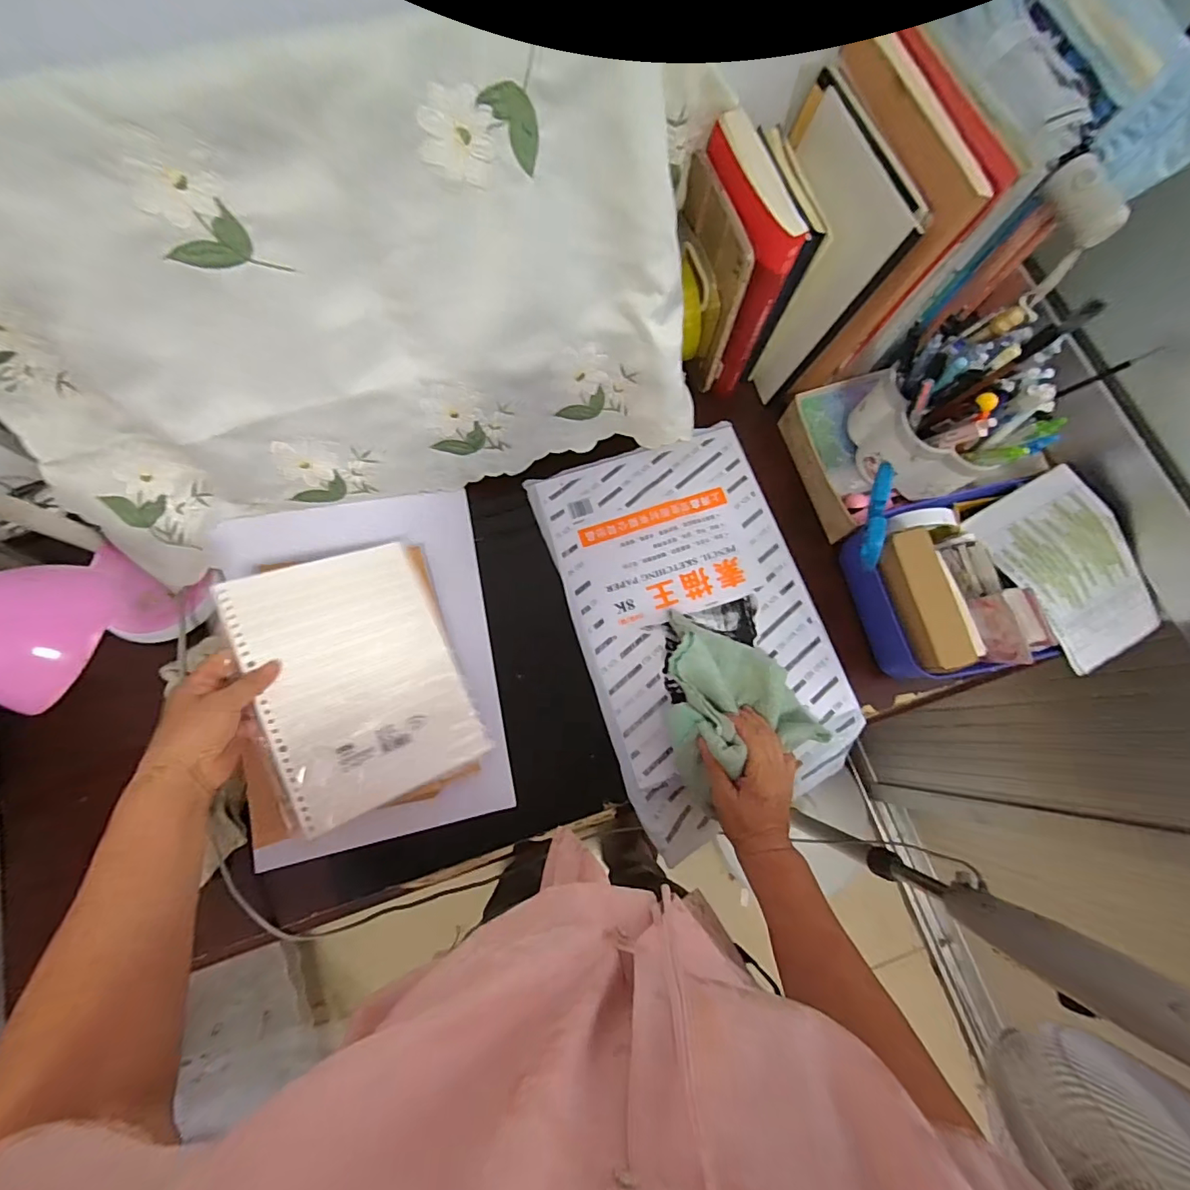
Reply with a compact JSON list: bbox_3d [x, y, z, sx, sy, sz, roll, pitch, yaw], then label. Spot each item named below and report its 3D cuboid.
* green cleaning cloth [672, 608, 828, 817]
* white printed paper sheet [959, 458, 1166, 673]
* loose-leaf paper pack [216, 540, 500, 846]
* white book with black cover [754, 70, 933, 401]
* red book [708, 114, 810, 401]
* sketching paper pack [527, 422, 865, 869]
[{"bbox_3d":[0.129,0.104,0.537,0.155,0.065,0.180,-31,78,-8],"label":"green cleaning cloth"},{"bbox_3d":[0.504,-0.030,0.543,0.122,0.032,0.190,-24,77,-7],"label":"white printed paper sheet"},{"bbox_3d":[-0.236,0.078,0.520,0.185,0.018,0.248,-19,81,-32],"label":"loose-leaf paper pack"},{"bbox_3d":[0.226,-0.361,0.567,0.029,0.248,0.178,-14,76,-15],"label":"white book with black cover"},{"bbox_3d":[0.154,-0.360,0.572,0.053,0.214,0.159,-15,76,-5],"label":"red book"},{"bbox_3d":[0.118,0.027,0.596,0.271,0.028,0.436,-18,76,-5],"label":"sketching paper pack"}]

